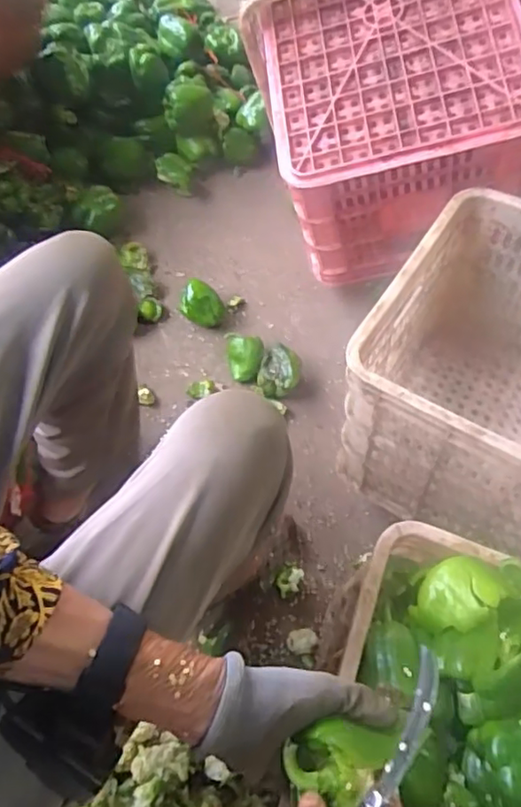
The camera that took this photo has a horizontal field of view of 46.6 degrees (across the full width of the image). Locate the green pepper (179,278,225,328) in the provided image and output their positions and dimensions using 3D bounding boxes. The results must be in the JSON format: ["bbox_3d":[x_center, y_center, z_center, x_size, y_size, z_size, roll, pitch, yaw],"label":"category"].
[{"bbox_3d":[-0.100,-0.174,1.067,0.075,0.061,0.061,30,65,11],"label":"green pepper"}]

